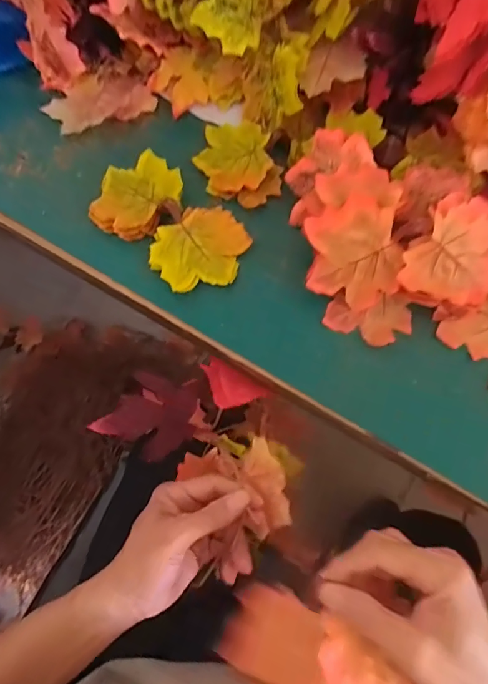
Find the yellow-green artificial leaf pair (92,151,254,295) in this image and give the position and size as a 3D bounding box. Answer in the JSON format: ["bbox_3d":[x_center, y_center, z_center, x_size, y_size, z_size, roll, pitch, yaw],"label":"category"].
[{"bbox_3d":[-0.076,-0.120,0.424,0.168,0.023,0.094,41,74,15],"label":"yellow-green artificial leaf pair"}]

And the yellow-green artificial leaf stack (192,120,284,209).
[{"bbox_3d":[-0.008,-0.194,0.458,0.080,0.014,0.109,-16,69,-6],"label":"yellow-green artificial leaf stack"}]

